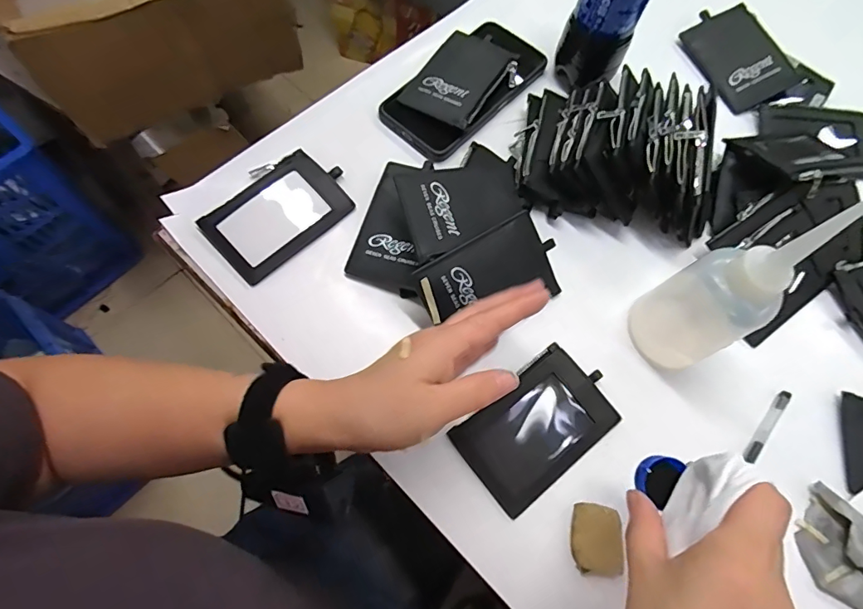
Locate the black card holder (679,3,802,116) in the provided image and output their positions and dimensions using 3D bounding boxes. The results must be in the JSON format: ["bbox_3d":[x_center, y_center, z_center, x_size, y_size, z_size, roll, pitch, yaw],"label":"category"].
[{"bbox_3d":[0.314,-0.254,0.483,0.079,0.008,0.110,-28,76,1],"label":"black card holder"}]

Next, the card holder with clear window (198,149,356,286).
[{"bbox_3d":[-0.127,-0.079,0.388,0.112,0.008,0.078,-41,77,-17],"label":"card holder with clear window"}]

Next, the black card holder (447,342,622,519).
[{"bbox_3d":[0.077,0.088,0.342,0.110,0.008,0.073,-35,75,-15],"label":"black card holder"}]

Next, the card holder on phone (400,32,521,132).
[{"bbox_3d":[0.030,-0.215,0.447,0.077,0.013,0.108,32,71,18],"label":"card holder on phone"}]

